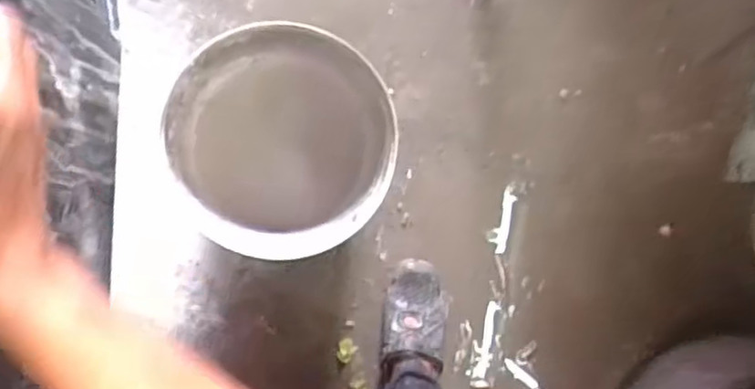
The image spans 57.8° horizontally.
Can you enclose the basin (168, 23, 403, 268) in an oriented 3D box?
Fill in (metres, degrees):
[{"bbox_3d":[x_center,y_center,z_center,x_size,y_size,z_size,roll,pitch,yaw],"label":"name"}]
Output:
[{"bbox_3d":[-0.146,-0.071,1.020,0.277,0.361,0.293,0,92,-8],"label":"basin"}]

